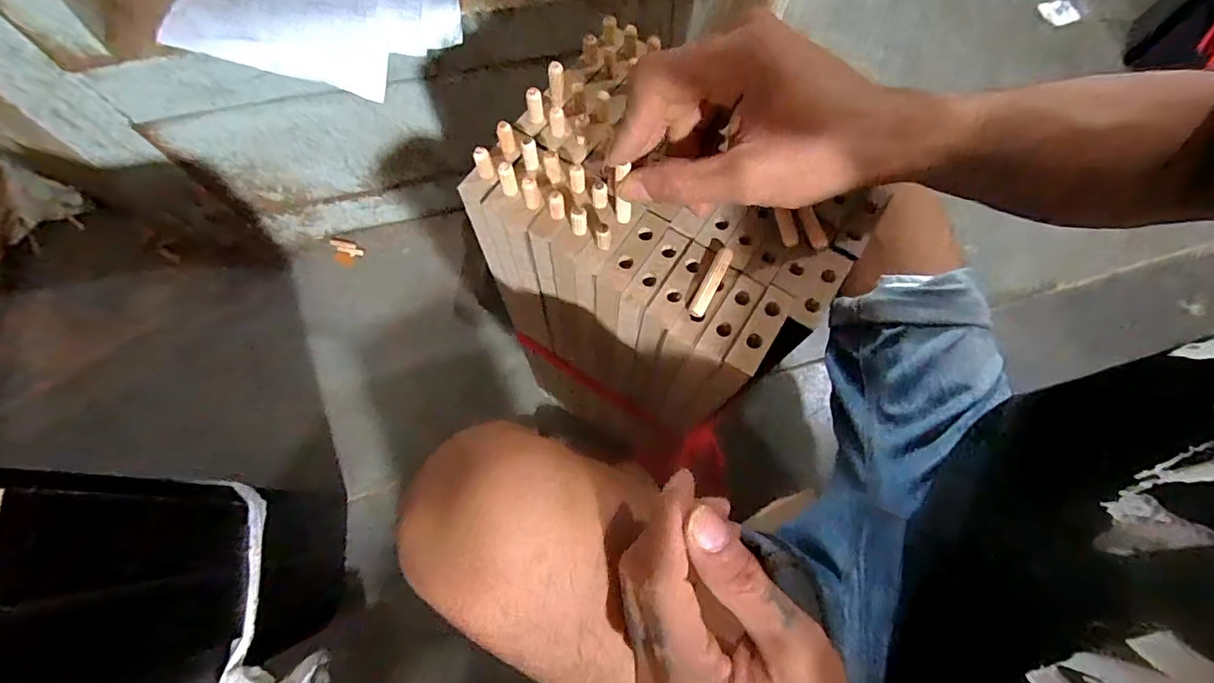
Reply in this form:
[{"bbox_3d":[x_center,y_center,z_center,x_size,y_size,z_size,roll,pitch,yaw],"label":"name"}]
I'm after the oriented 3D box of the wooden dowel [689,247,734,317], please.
[{"bbox_3d":[0.054,-0.031,0.266,0.008,0.007,0.039,28,73,8],"label":"wooden dowel"}]

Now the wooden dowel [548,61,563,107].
[{"bbox_3d":[-0.029,-0.147,0.293,0.008,0.024,0.009,2,71,-1],"label":"wooden dowel"}]

